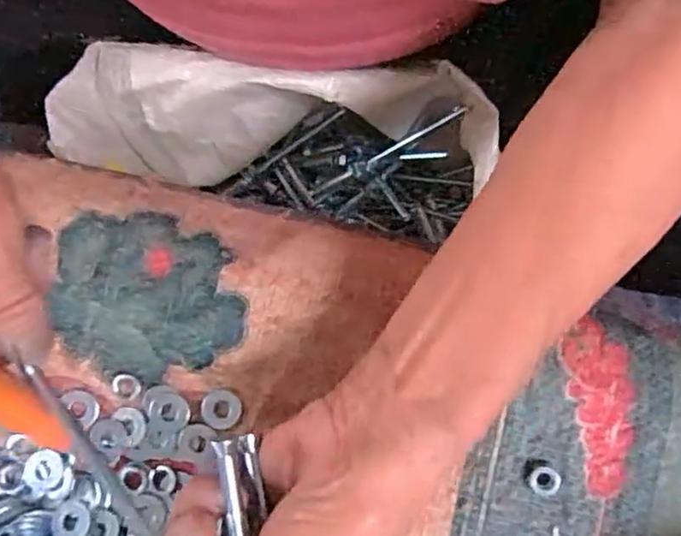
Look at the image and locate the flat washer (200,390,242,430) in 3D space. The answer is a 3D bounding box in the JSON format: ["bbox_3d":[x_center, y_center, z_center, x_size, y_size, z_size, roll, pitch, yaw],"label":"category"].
[{"bbox_3d":[-0.056,0.067,0.314,0.018,0.004,0.018,12,87,-1],"label":"flat washer"}]

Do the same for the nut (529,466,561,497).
[{"bbox_3d":[0.092,0.096,0.302,0.013,0.006,0.013,0,83,2],"label":"nut"}]

